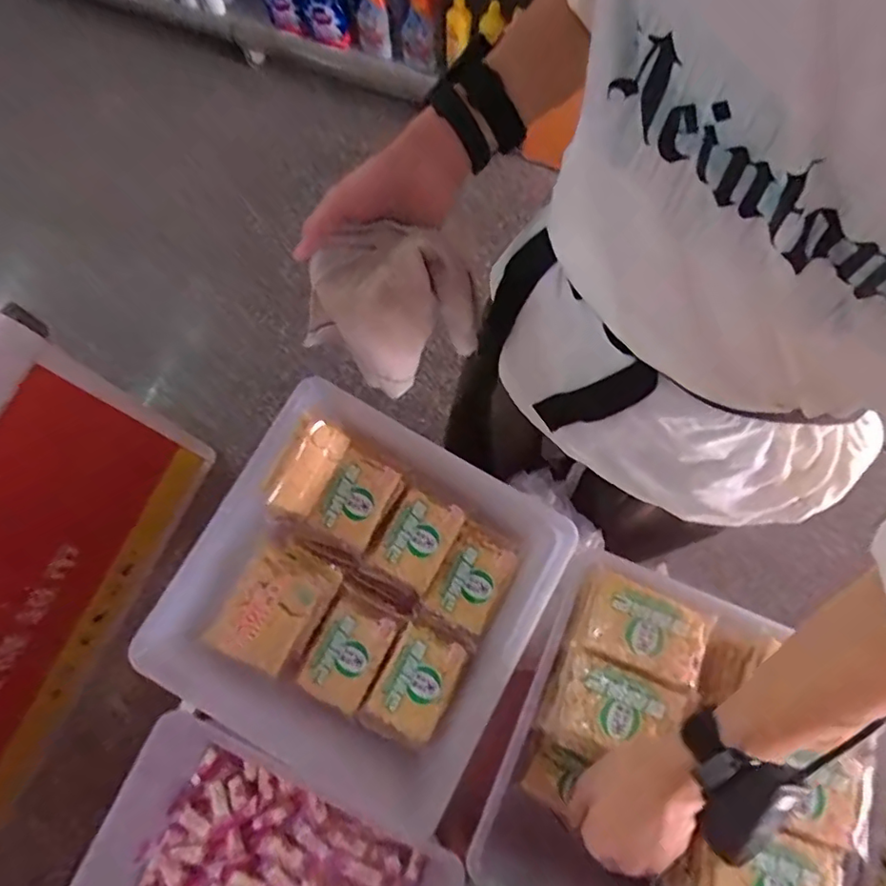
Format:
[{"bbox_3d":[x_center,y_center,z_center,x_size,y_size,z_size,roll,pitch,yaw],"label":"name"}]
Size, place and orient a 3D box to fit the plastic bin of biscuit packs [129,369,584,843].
[{"bbox_3d":[-0.077,0.149,0.545,0.299,0.118,0.339,29,77,8],"label":"plastic bin of biscuit packs"}]

